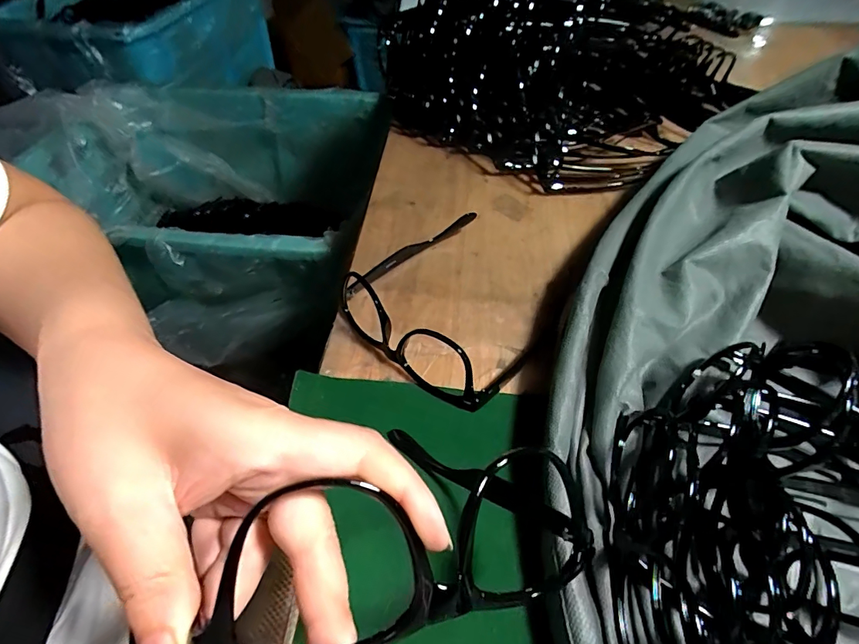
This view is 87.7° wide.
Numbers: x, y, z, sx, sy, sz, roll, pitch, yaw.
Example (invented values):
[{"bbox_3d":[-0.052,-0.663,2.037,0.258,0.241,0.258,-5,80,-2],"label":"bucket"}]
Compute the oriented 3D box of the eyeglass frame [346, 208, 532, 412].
[{"bbox_3d":[0.022,-0.027,0.351,0.154,0.046,0.156,-36,58,-25],"label":"eyeglass frame"}]

